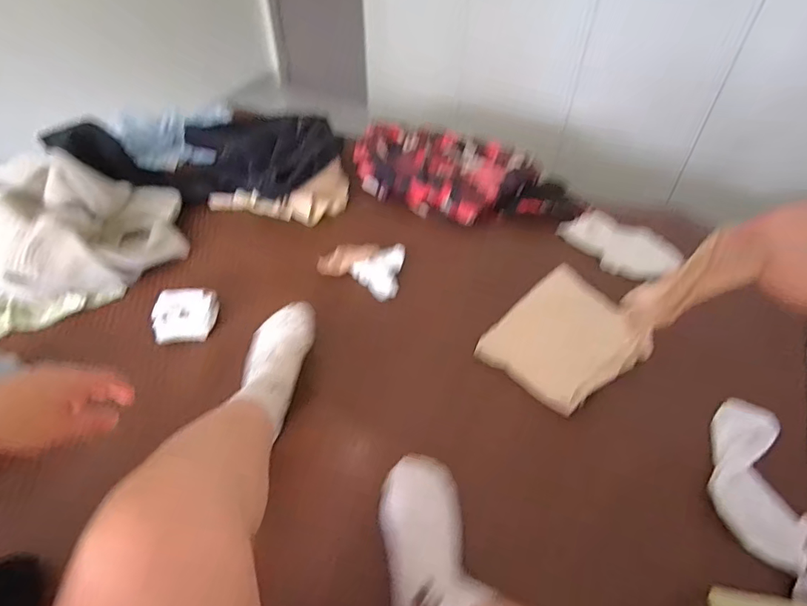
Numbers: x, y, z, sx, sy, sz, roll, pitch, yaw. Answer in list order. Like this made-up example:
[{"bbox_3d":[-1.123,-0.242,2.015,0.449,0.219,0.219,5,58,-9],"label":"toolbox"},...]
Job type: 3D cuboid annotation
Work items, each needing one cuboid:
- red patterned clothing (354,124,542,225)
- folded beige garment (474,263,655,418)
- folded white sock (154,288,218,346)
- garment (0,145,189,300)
[{"bbox_3d":[0.098,-0.322,1.070,0.378,0.074,0.301,26,52,23],"label":"red patterned clothing"},{"bbox_3d":[0.256,0.054,0.751,0.233,0.033,0.194,-31,54,-26],"label":"folded beige garment"},{"bbox_3d":[-0.353,0.021,0.771,0.100,0.030,0.090,-9,67,-3],"label":"folded white sock"},{"bbox_3d":[-0.570,-0.138,0.828,0.338,0.162,0.199,-26,51,-23],"label":"garment"}]

